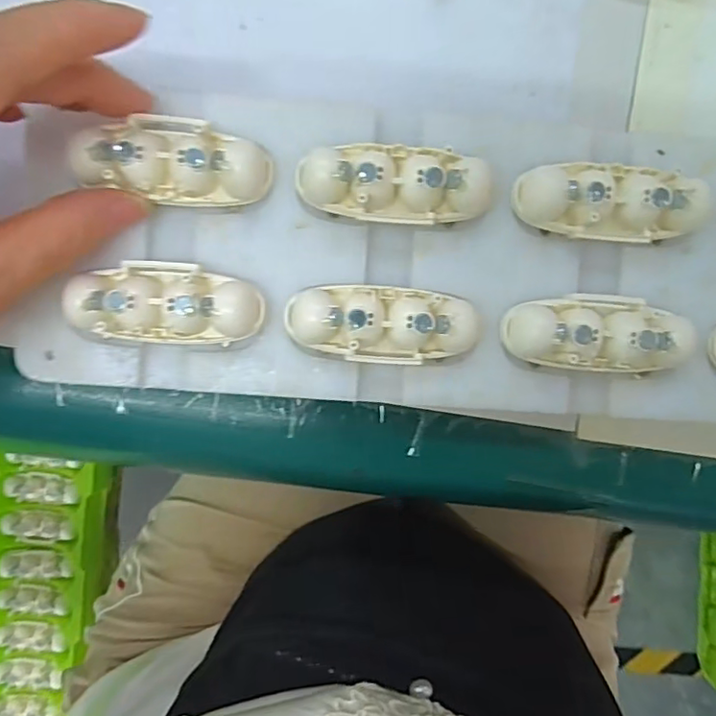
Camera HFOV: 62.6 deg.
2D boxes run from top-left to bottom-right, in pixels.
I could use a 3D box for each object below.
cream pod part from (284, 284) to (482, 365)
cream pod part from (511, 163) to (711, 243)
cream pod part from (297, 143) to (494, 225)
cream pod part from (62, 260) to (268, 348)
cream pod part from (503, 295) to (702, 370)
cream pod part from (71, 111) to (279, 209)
[{"bbox_3d":[0.009,-0.011,0.193,0.062,0.015,0.025,2,93,-3],"label":"cream pod part"},{"bbox_3d":[0.084,-0.052,0.195,0.063,0.015,0.024,3,93,-3],"label":"cream pod part"},{"bbox_3d":[0.013,-0.057,0.191,0.063,0.017,0.024,1,93,-3],"label":"cream pod part"},{"bbox_3d":[-0.061,-0.018,0.190,0.059,0.017,0.026,2,93,-3],"label":"cream pod part"},{"bbox_3d":[0.081,-0.008,0.197,0.061,0.015,0.024,4,93,-3],"label":"cream pod part"},{"bbox_3d":[-0.058,-0.063,0.186,0.058,0.015,0.025,5,93,-9],"label":"cream pod part"}]

